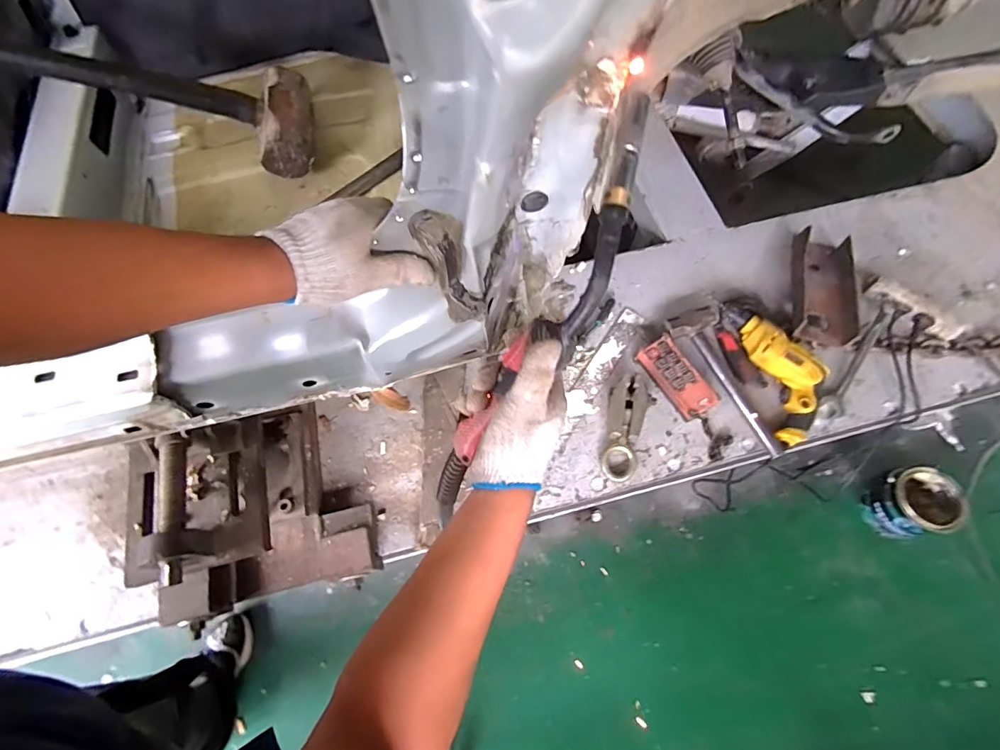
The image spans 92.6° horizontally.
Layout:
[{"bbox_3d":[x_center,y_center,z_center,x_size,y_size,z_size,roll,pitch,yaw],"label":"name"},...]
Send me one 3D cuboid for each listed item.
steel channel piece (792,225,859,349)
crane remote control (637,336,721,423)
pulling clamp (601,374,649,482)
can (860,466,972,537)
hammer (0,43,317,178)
[{"bbox_3d":[0.671,-0.188,0.990,0.114,0.063,0.285,14,66,7],"label":"steel channel piece"},{"bbox_3d":[0.339,0.008,0.922,0.082,0.044,0.161,-27,68,-11],"label":"crane remote control"},{"bbox_3d":[0.233,0.095,0.883,0.073,0.044,0.198,10,66,6],"label":"pulling clamp"},{"bbox_3d":[1.110,0.347,1.296,0.177,0.145,0.170,0,65,1],"label":"can"},{"bbox_3d":[-0.536,-0.342,0.541,0.616,0.072,0.151,-2,62,-29],"label":"hammer"}]

